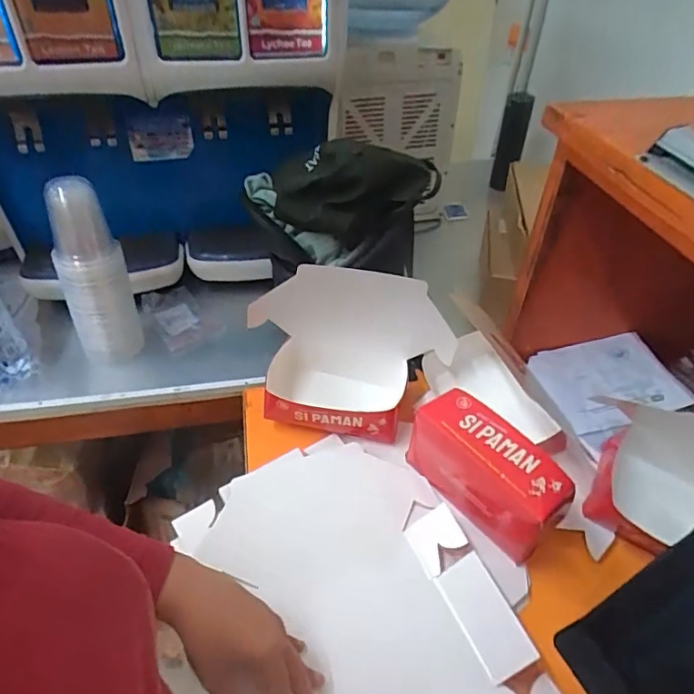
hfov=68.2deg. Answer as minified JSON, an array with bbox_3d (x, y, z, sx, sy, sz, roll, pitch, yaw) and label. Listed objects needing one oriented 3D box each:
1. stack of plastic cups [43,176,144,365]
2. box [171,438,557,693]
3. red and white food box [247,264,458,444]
[{"bbox_3d":[-0.368,-0.099,0.741,0.089,0.269,0.073,-14,44,-18],"label":"stack of plastic cups"},{"bbox_3d":[0.002,0.262,0.528,0.274,0.035,0.359,-16,45,-19],"label":"box"},{"bbox_3d":[0.001,0.029,0.682,0.275,0.218,0.129,6,42,4],"label":"red and white food box"}]

